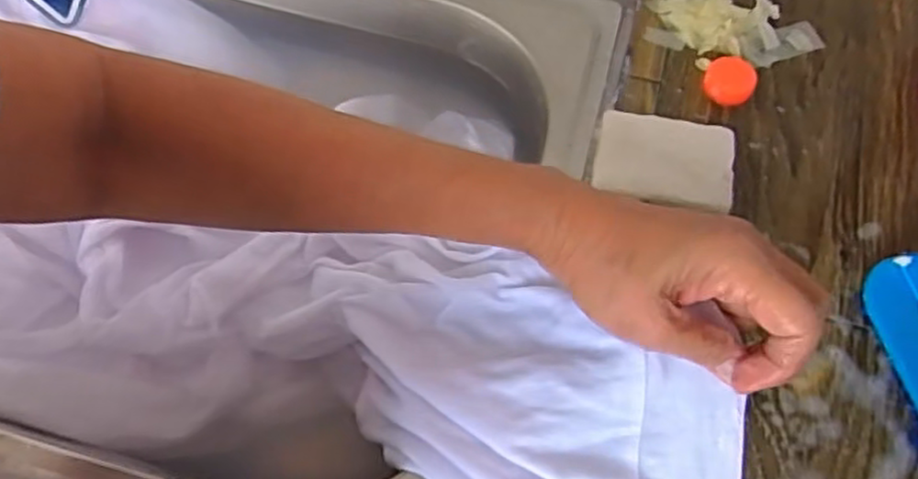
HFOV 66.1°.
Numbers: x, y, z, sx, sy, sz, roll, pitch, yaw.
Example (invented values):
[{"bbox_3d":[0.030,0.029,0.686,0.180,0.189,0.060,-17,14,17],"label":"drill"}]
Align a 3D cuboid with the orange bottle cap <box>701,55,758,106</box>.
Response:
[{"bbox_3d":[0.176,-0.103,0.457,0.031,0.011,0.033,1,62,-2],"label":"orange bottle cap"}]

